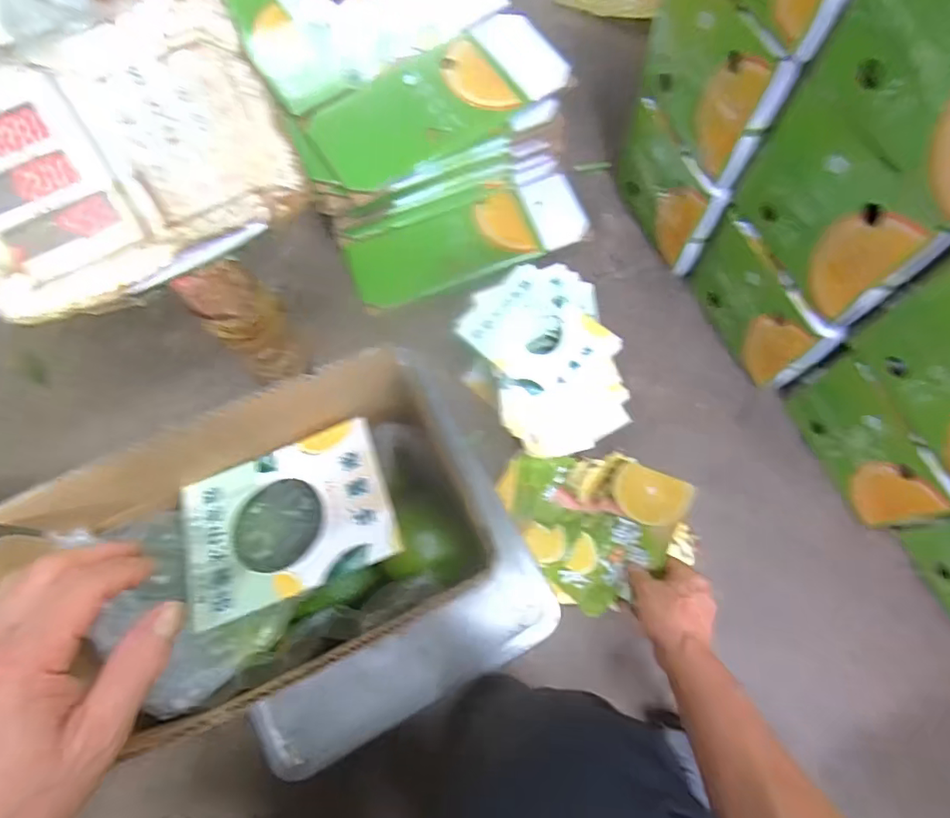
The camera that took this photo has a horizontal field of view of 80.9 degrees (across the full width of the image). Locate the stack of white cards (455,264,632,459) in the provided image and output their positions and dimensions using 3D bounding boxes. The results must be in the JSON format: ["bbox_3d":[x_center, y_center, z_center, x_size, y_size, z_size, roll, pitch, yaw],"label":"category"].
[{"bbox_3d":[0.081,-0.051,0.650,0.149,0.103,0.193,-25,73,-6],"label":"stack of white cards"}]

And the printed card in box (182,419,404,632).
[{"bbox_3d":[-0.130,0.075,0.385,0.141,0.006,0.106,-22,58,-2],"label":"printed card in box"}]

